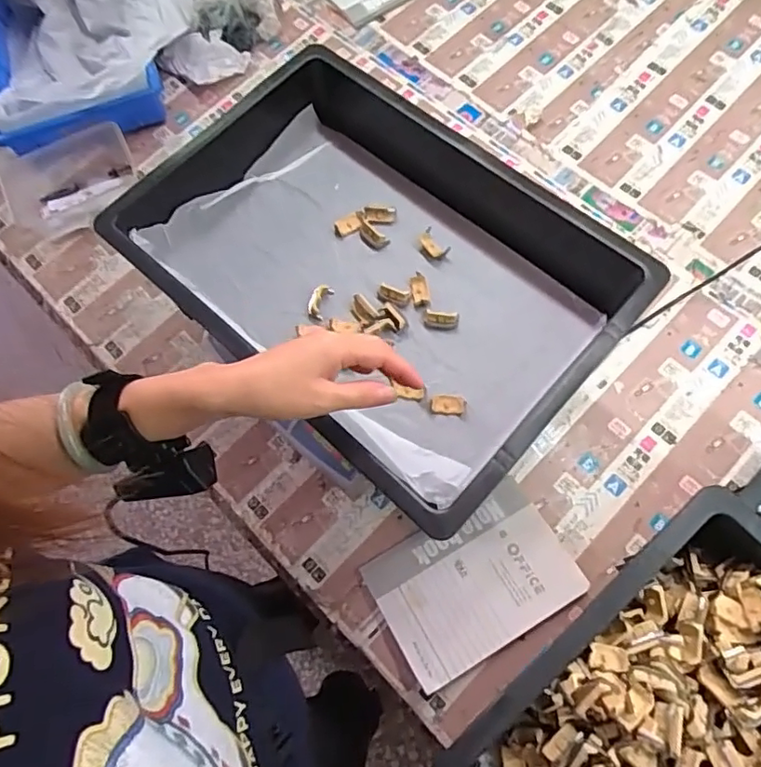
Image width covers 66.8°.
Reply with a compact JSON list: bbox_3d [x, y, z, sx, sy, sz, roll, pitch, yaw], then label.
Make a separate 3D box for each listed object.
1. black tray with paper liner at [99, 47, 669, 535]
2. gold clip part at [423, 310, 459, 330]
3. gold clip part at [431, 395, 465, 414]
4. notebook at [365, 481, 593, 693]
[{"bbox_3d":[-0.001,-0.112,0.585,0.443,0.125,0.328,40,76,16],"label":"black tray with paper liner"},{"bbox_3d":[0.061,-0.064,0.589,0.035,0.017,0.014,9,72,8],"label":"gold clip part"},{"bbox_3d":[0.065,0.020,0.559,0.031,0.007,0.017,2,71,6],"label":"gold clip part"},{"bbox_3d":[0.096,0.205,0.604,0.199,0.030,0.134,-28,71,-7],"label":"notebook"}]

